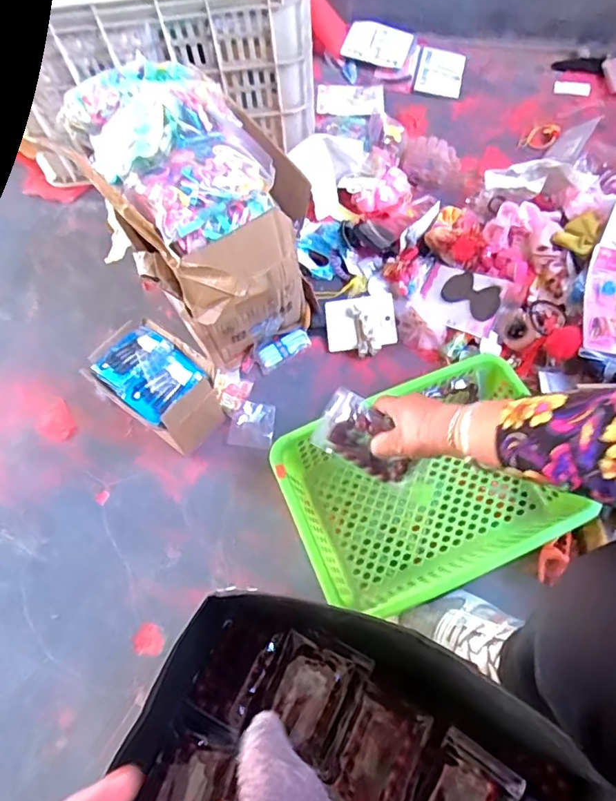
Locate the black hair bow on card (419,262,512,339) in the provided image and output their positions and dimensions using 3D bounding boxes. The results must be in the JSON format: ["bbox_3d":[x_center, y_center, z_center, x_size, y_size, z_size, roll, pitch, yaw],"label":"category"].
[{"bbox_3d":[0.220,-0.149,0.791,0.128,0.018,0.086,30,93,38],"label":"black hair bow on card"}]

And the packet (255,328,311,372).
[{"bbox_3d":[-0.037,-0.077,0.804,0.082,0.012,0.038,-31,65,-11],"label":"packet"}]

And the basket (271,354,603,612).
[{"bbox_3d":[0.144,0.106,0.661,0.323,0.070,0.225,-21,64,-7],"label":"basket"}]

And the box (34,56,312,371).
[{"bbox_3d":[-0.145,-0.209,0.699,0.188,0.326,0.253,-41,68,-13],"label":"box"}]

